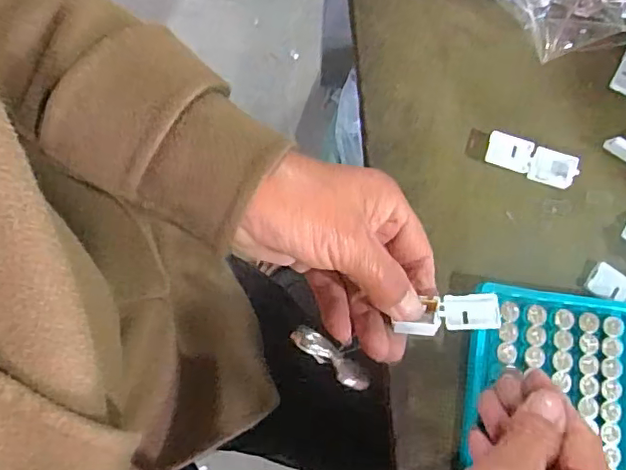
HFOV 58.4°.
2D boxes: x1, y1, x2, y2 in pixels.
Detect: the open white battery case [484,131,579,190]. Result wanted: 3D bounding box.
[{"bbox_3d":[0.132,-0.045,0.339,0.055,0.010,0.019,19,80,3],"label":"open white battery case"}]

